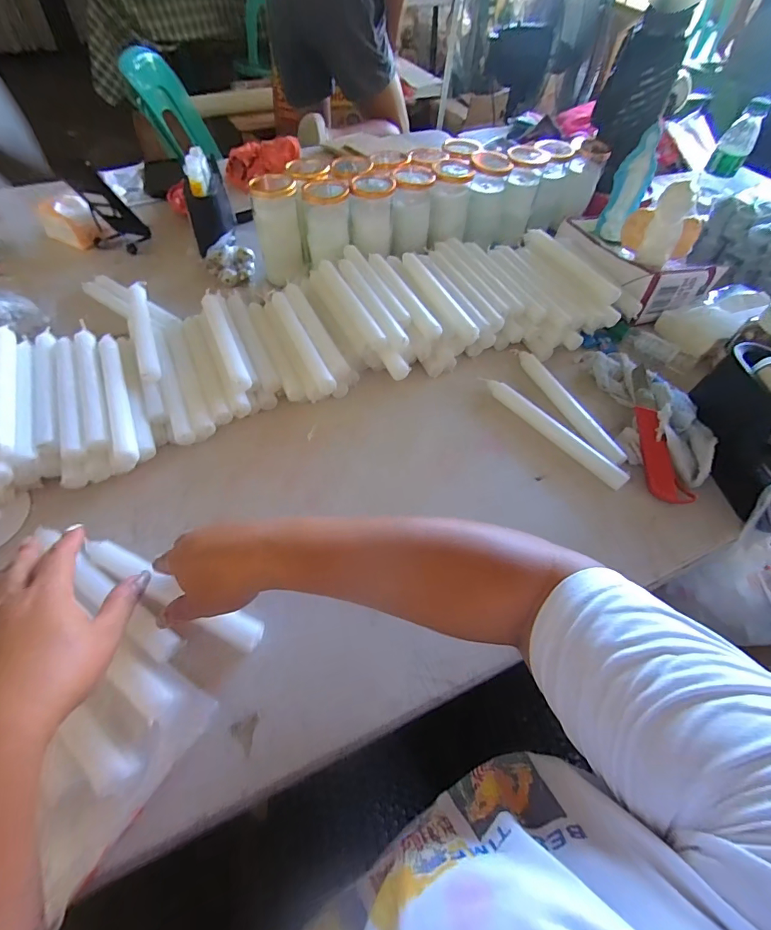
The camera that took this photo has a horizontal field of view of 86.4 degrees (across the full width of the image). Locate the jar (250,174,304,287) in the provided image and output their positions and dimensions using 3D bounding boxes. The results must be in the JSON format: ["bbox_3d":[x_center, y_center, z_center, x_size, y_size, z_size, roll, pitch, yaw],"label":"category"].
[{"bbox_3d":[-0.162,-0.357,0.630,0.066,0.121,0.073,-7,56,-7],"label":"jar"}]

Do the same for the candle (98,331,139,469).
[{"bbox_3d":[-0.304,-0.080,0.469,0.027,0.022,0.199,-18,58,-14],"label":"candle"}]

